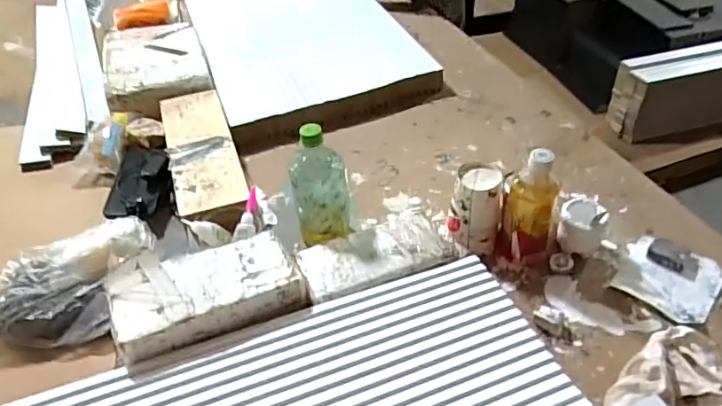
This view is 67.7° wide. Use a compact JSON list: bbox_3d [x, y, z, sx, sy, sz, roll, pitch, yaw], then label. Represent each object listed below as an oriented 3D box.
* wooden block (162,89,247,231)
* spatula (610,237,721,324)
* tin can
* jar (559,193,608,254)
[{"bbox_3d":[-0.270,-0.089,0.922,0.110,0.023,0.368,-14,45,-14],"label":"wooden block"},{"bbox_3d":[0.450,0.113,0.735,0.174,0.027,0.121,24,49,24],"label":"spatula"},{"bbox_3d":[0.168,0.010,0.791,0.073,0.121,0.078,11,45,12],"label":"tin can"},{"bbox_3d":[0.319,0.037,0.780,0.069,0.078,0.064,0,43,0],"label":"jar"}]

